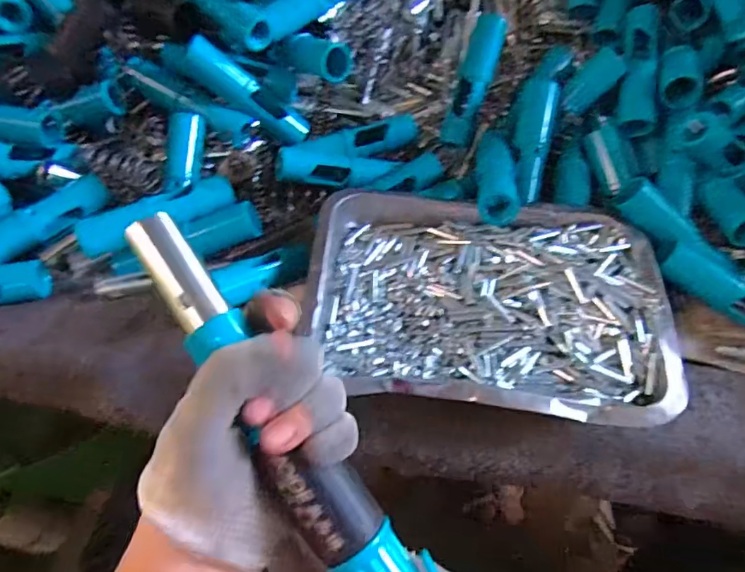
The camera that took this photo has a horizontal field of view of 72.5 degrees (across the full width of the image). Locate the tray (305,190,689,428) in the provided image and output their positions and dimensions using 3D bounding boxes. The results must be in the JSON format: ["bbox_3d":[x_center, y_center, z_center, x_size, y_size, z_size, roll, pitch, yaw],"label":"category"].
[{"bbox_3d":[0.083,0.001,0.375,0.248,0.032,0.183,6,54,4],"label":"tray"}]

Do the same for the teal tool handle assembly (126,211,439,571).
[{"bbox_3d":[-0.042,0.090,0.225,0.092,0.030,0.272,-24,82,-17],"label":"teal tool handle assembly"}]

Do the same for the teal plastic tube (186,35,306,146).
[{"bbox_3d":[-0.107,-0.167,0.444,0.025,0.117,0.025,-28,44,35],"label":"teal plastic tube"}]

